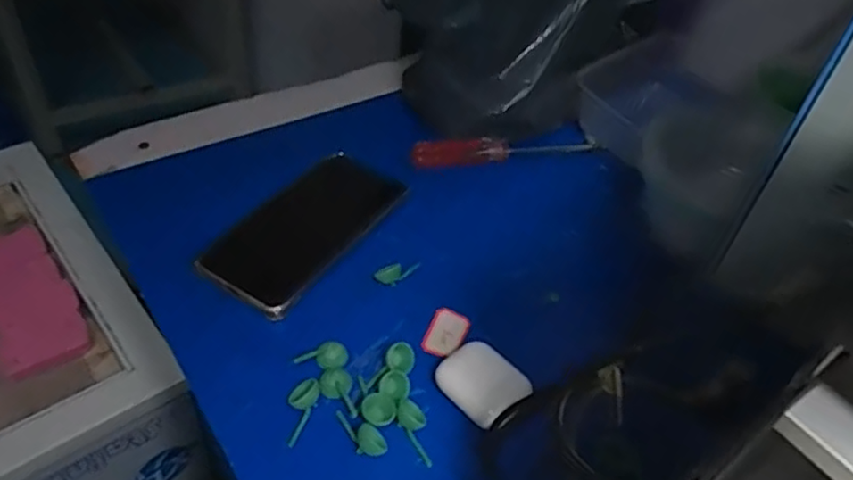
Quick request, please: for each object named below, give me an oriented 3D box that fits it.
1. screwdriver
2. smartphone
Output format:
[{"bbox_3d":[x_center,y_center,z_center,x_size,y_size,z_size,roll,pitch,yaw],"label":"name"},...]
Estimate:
[{"bbox_3d":[0.069,-0.081,0.571,0.172,0.018,0.026,-9,46,-17],"label":"screwdriver"},{"bbox_3d":[-0.091,-0.011,0.476,0.082,0.013,0.158,27,47,20],"label":"smartphone"}]

